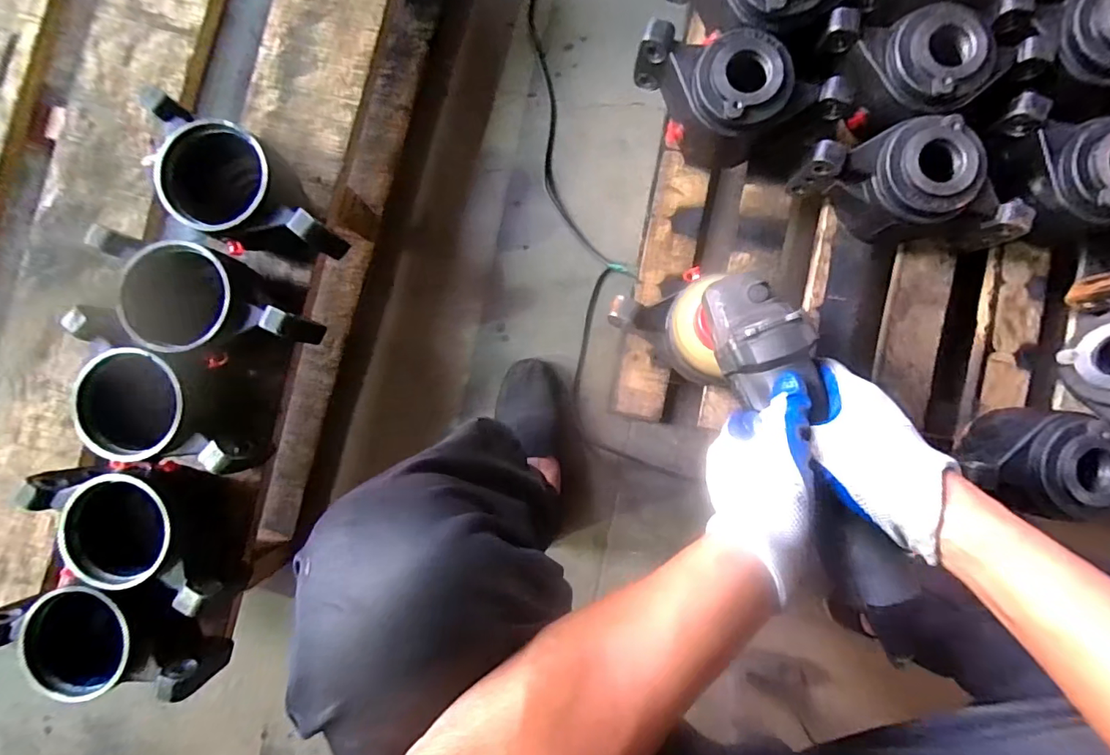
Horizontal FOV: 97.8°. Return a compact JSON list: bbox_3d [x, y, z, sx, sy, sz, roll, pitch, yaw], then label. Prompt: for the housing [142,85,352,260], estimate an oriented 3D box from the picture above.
[{"bbox_3d":[-0.340,-0.202,0.541,0.214,0.106,0.114,28,89,2],"label":"housing"}]

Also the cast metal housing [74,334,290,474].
[{"bbox_3d":[-0.399,0.027,0.529,0.167,0.099,0.141,1,89,1],"label":"cast metal housing"}]

